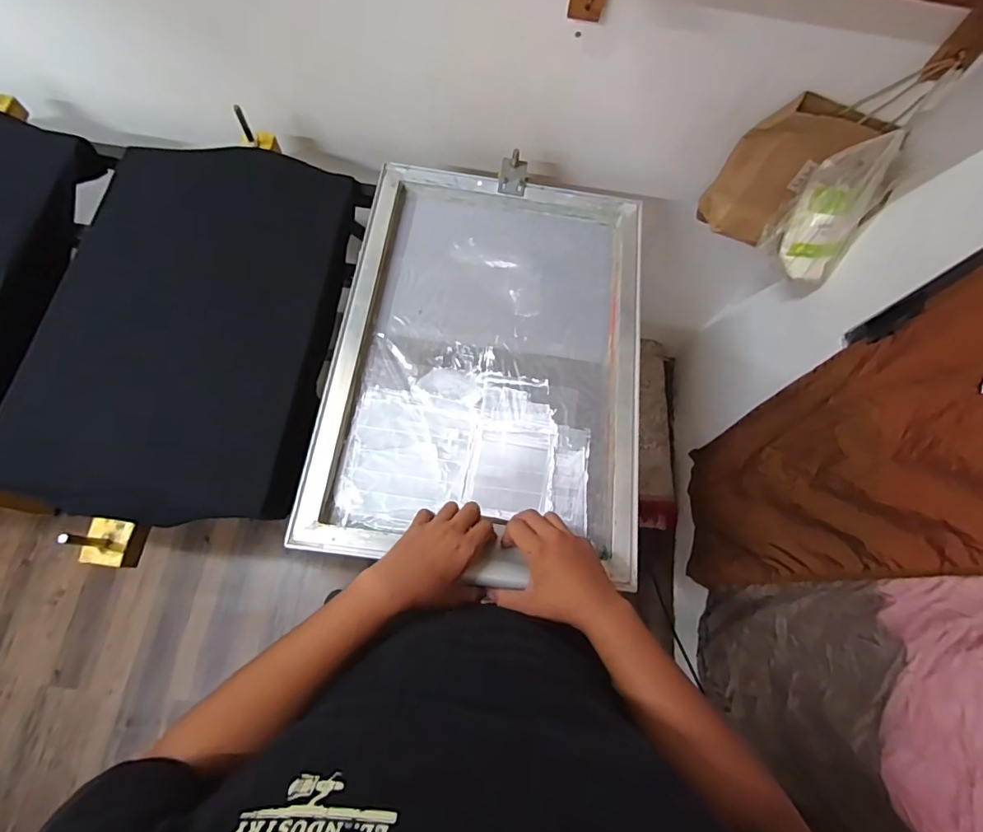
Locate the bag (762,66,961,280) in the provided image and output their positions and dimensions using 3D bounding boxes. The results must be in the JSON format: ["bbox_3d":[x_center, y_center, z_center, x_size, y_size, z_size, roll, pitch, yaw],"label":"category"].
[{"bbox_3d":[0.621,-0.396,0.844,0.152,0.361,0.051,21,51,4],"label":"bag"}]

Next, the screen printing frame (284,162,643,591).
[{"bbox_3d":[-0.001,-0.100,0.759,0.461,0.035,0.648,7,70,-2],"label":"screen printing frame"}]

